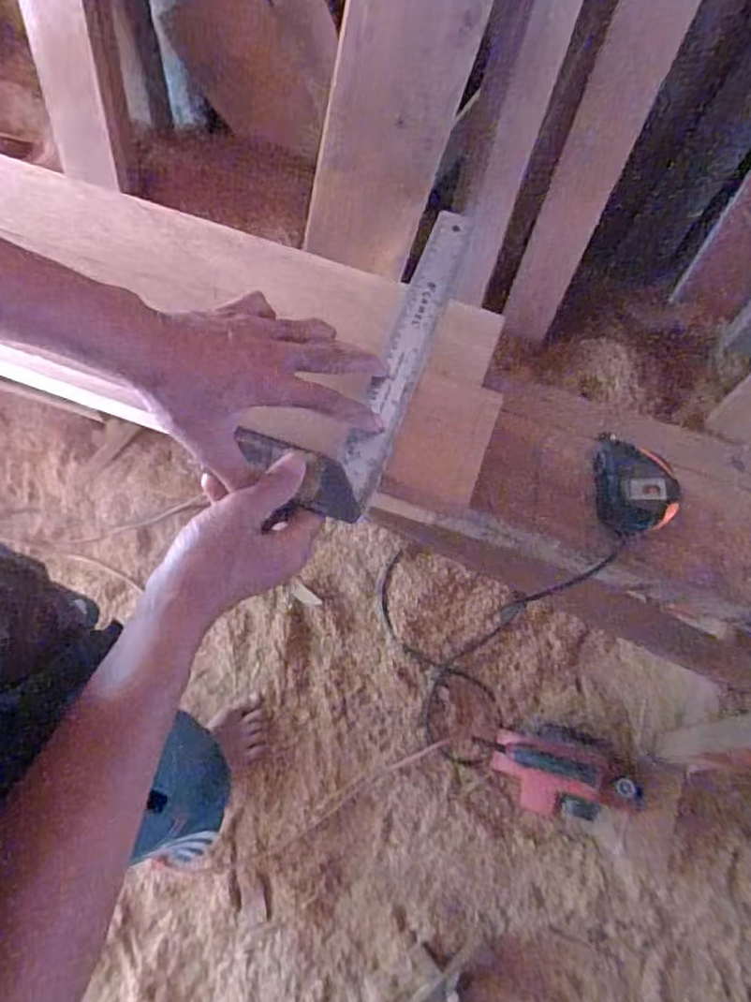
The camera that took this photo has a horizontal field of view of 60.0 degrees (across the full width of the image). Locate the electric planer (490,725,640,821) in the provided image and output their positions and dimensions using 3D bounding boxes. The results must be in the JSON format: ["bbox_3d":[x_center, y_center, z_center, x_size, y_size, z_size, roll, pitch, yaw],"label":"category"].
[{"bbox_3d":[0.349,0.485,1.161,0.243,0.125,0.155,7,70,-2],"label":"electric planer"}]

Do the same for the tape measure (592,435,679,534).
[{"bbox_3d":[0.222,-0.015,0.563,0.062,0.038,0.089,4,70,-3],"label":"tape measure"}]

